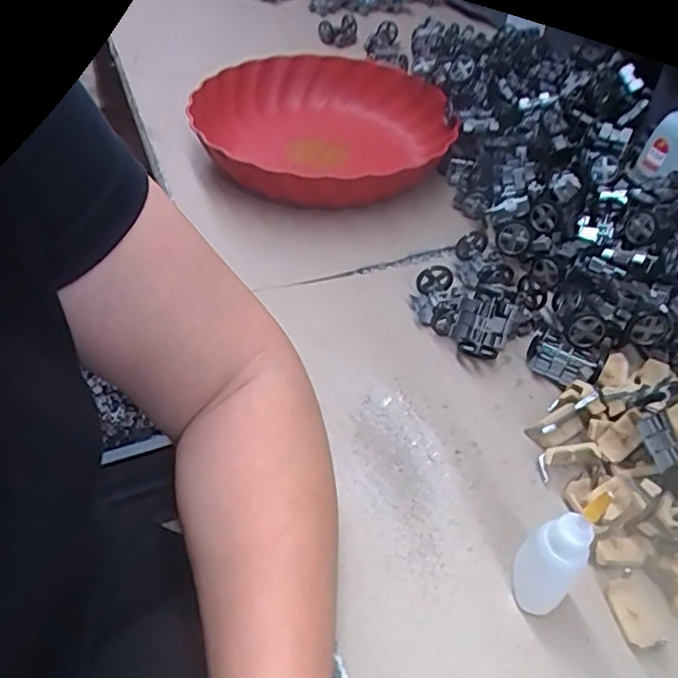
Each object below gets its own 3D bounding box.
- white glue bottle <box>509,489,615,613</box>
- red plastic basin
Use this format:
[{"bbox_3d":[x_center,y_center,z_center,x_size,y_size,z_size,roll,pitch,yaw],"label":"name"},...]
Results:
[{"bbox_3d":[0.100,0.101,0.281,0.021,0.084,0.024,8,47,5],"label":"white glue bottle"},{"bbox_3d":[-0.012,-0.230,0.643,0.285,0.059,0.285,2,47,-2],"label":"red plastic basin"}]

